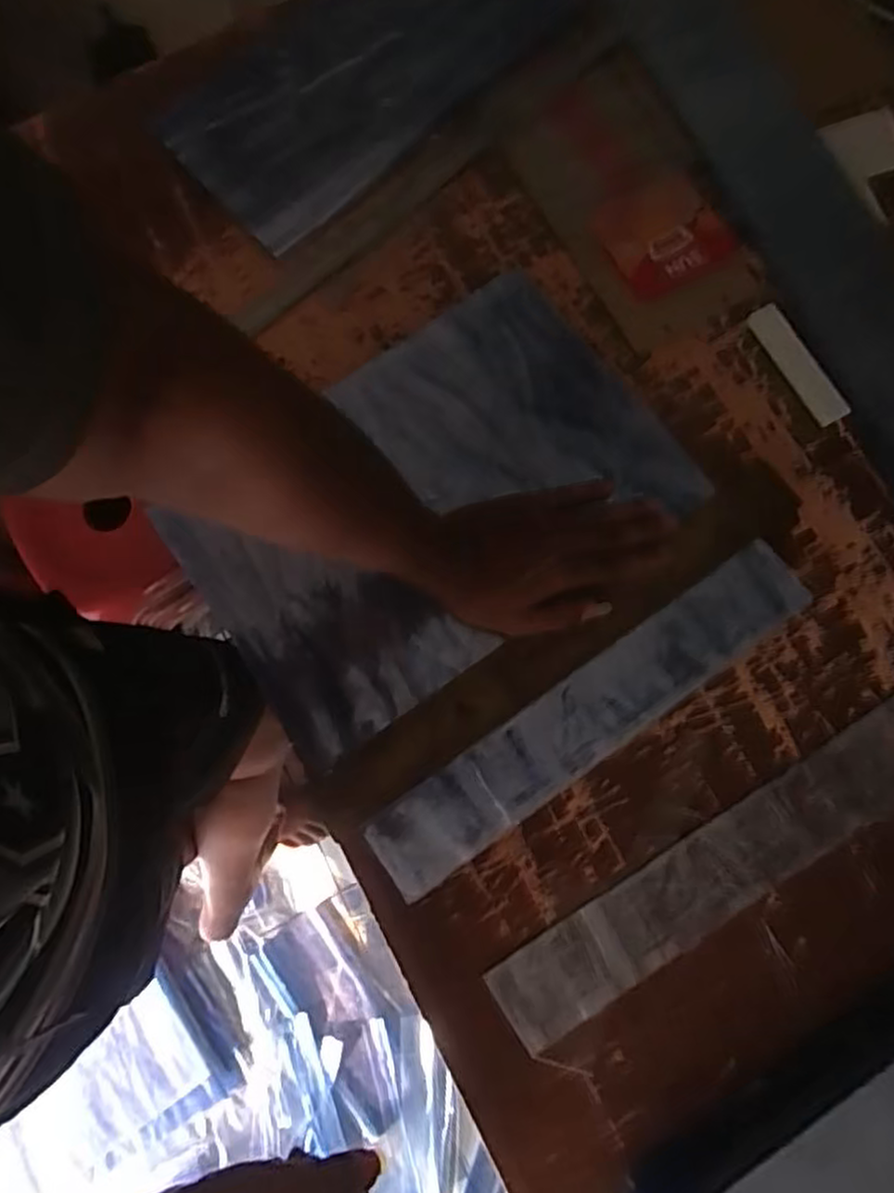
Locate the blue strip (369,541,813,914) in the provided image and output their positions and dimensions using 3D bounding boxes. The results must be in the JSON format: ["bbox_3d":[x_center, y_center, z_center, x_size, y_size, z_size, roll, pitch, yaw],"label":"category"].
[{"bbox_3d":[0.110,0.087,0.520,0.376,0.009,0.062,-35,80,-6],"label":"blue strip"}]

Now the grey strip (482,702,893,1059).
[{"bbox_3d":[0.203,0.196,0.499,0.374,0.008,0.062,-31,77,-5],"label":"grey strip"}]

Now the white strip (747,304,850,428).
[{"bbox_3d":[0.298,-0.197,0.584,0.027,0.008,0.113,-30,79,-5],"label":"white strip"}]

